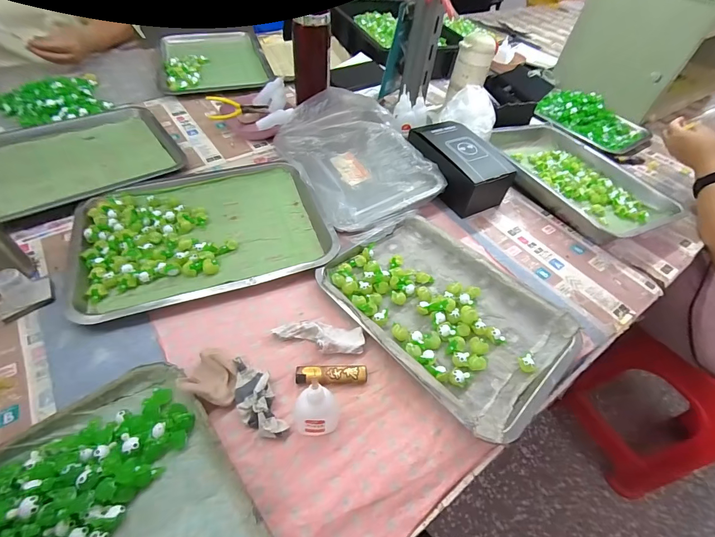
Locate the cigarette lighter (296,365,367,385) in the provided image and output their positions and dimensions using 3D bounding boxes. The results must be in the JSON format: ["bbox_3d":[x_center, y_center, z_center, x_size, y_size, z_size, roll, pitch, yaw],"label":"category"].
[{"bbox_3d":[-0.030,0.121,0.397,0.079,0.012,0.022,3,51,-3],"label":"cigarette lighter"}]

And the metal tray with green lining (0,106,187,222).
[{"bbox_3d":[-0.498,-0.198,0.619,0.304,0.019,0.260,-29,59,-26],"label":"metal tray with green lining"}]

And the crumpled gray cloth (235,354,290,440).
[{"bbox_3d":[-0.108,0.137,0.371,0.038,0.021,0.093,-21,56,-20],"label":"crumpled gray cloth"}]

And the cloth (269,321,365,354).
[{"bbox_3d":[-0.046,0.081,0.424,0.108,0.019,0.038,7,51,0],"label":"cloth"}]

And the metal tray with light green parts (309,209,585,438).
[{"bbox_3d":[0.111,0.050,0.459,0.294,0.027,0.212,39,58,24],"label":"metal tray with light green parts"}]

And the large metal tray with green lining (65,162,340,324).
[{"bbox_3d":[-0.231,-0.066,0.526,0.344,0.021,0.265,-16,54,-17],"label":"large metal tray with green lining"}]

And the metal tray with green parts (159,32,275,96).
[{"bbox_3d":[-0.377,-0.540,0.898,0.244,0.016,0.321,-15,54,-17],"label":"metal tray with green parts"}]

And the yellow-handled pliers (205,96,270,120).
[{"bbox_3d":[-0.245,-0.329,0.718,0.114,0.012,0.060,-10,72,-20],"label":"yellow-handled pliers"}]

